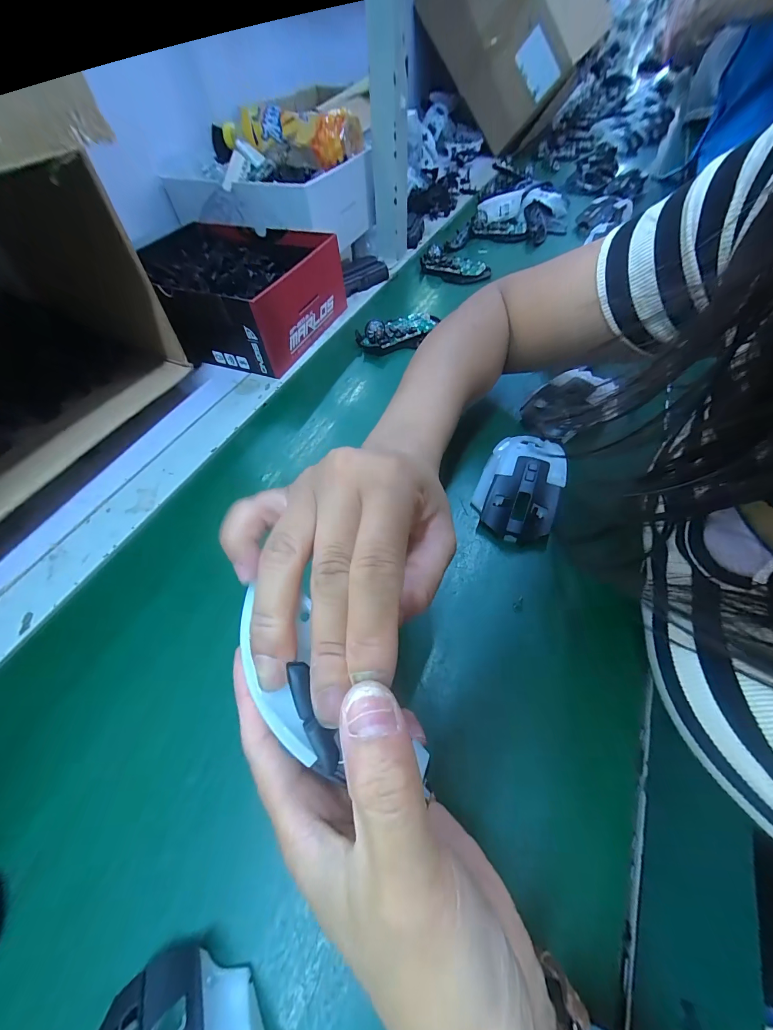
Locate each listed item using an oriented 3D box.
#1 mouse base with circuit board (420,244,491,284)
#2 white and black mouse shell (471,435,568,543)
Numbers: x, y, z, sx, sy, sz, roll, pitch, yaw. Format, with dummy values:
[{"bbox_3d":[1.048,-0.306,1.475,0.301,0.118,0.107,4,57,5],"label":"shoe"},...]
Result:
[{"bbox_3d":[0.103,-0.391,0.546,0.111,0.026,0.053,37,64,24],"label":"mouse base with circuit board"},{"bbox_3d":[0.113,-0.032,0.297,0.062,0.040,0.106,17,57,13],"label":"white and black mouse shell"}]

